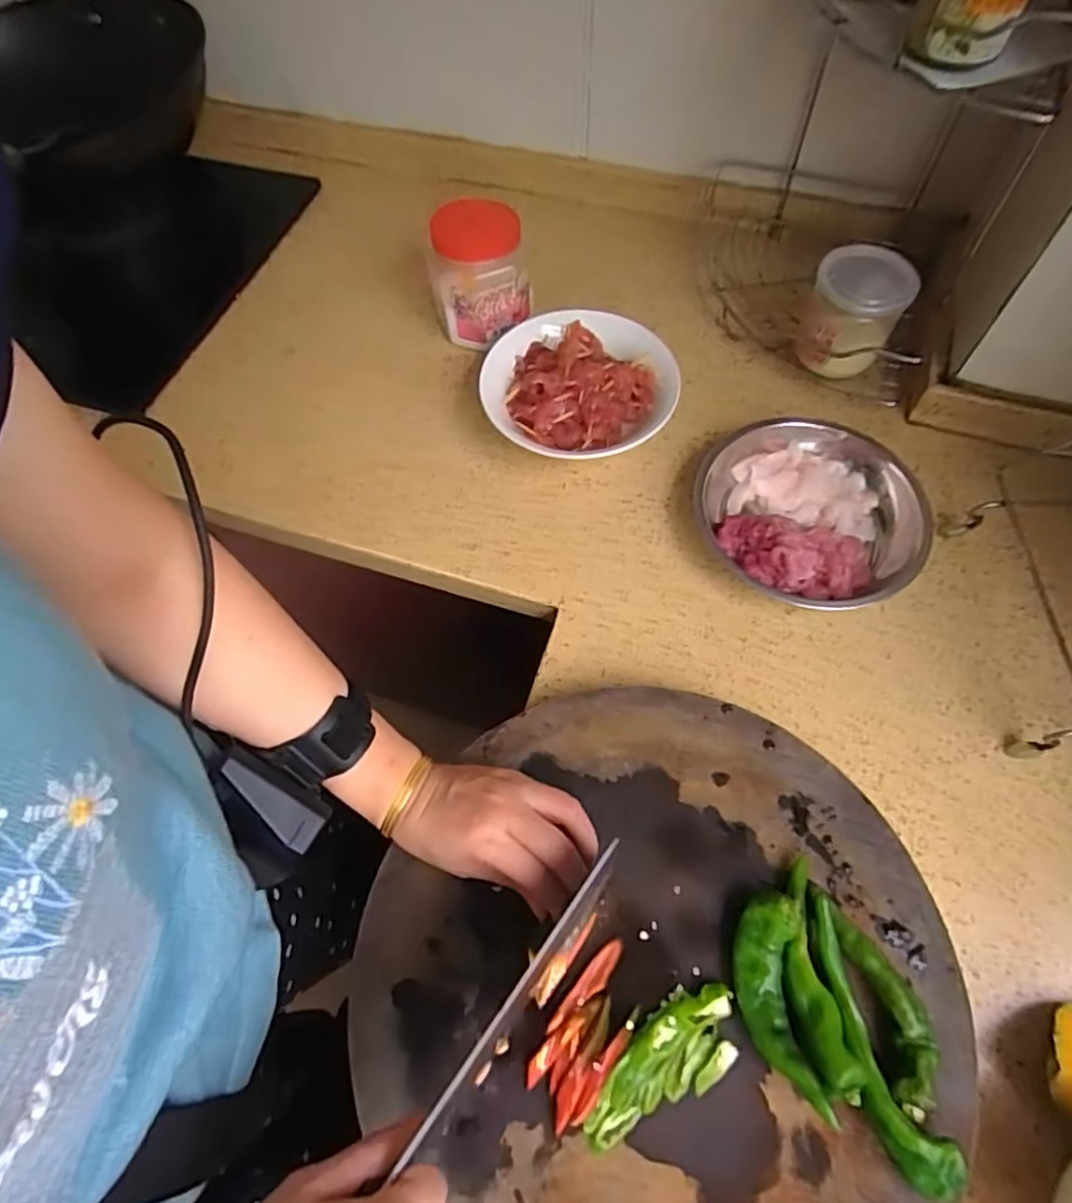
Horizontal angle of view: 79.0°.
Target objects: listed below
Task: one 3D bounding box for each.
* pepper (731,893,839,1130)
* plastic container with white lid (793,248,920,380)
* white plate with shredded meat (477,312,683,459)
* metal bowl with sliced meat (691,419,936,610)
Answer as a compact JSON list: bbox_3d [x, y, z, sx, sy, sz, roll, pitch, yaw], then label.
[{"bbox_3d":[0.139,0.232,0.382,0.038,0.032,0.108,-1,63,2],"label":"pepper"},{"bbox_3d":[0.305,-0.270,0.640,0.085,0.112,0.081,24,66,14],"label":"plastic container with white lid"},{"bbox_3d":[0.044,-0.202,0.633,0.180,0.079,0.171,-1,63,2],"label":"white plate with shredded meat"},{"bbox_3d":[0.245,-0.081,0.580,0.180,0.051,0.190,-1,63,2],"label":"metal bowl with sliced meat"}]

